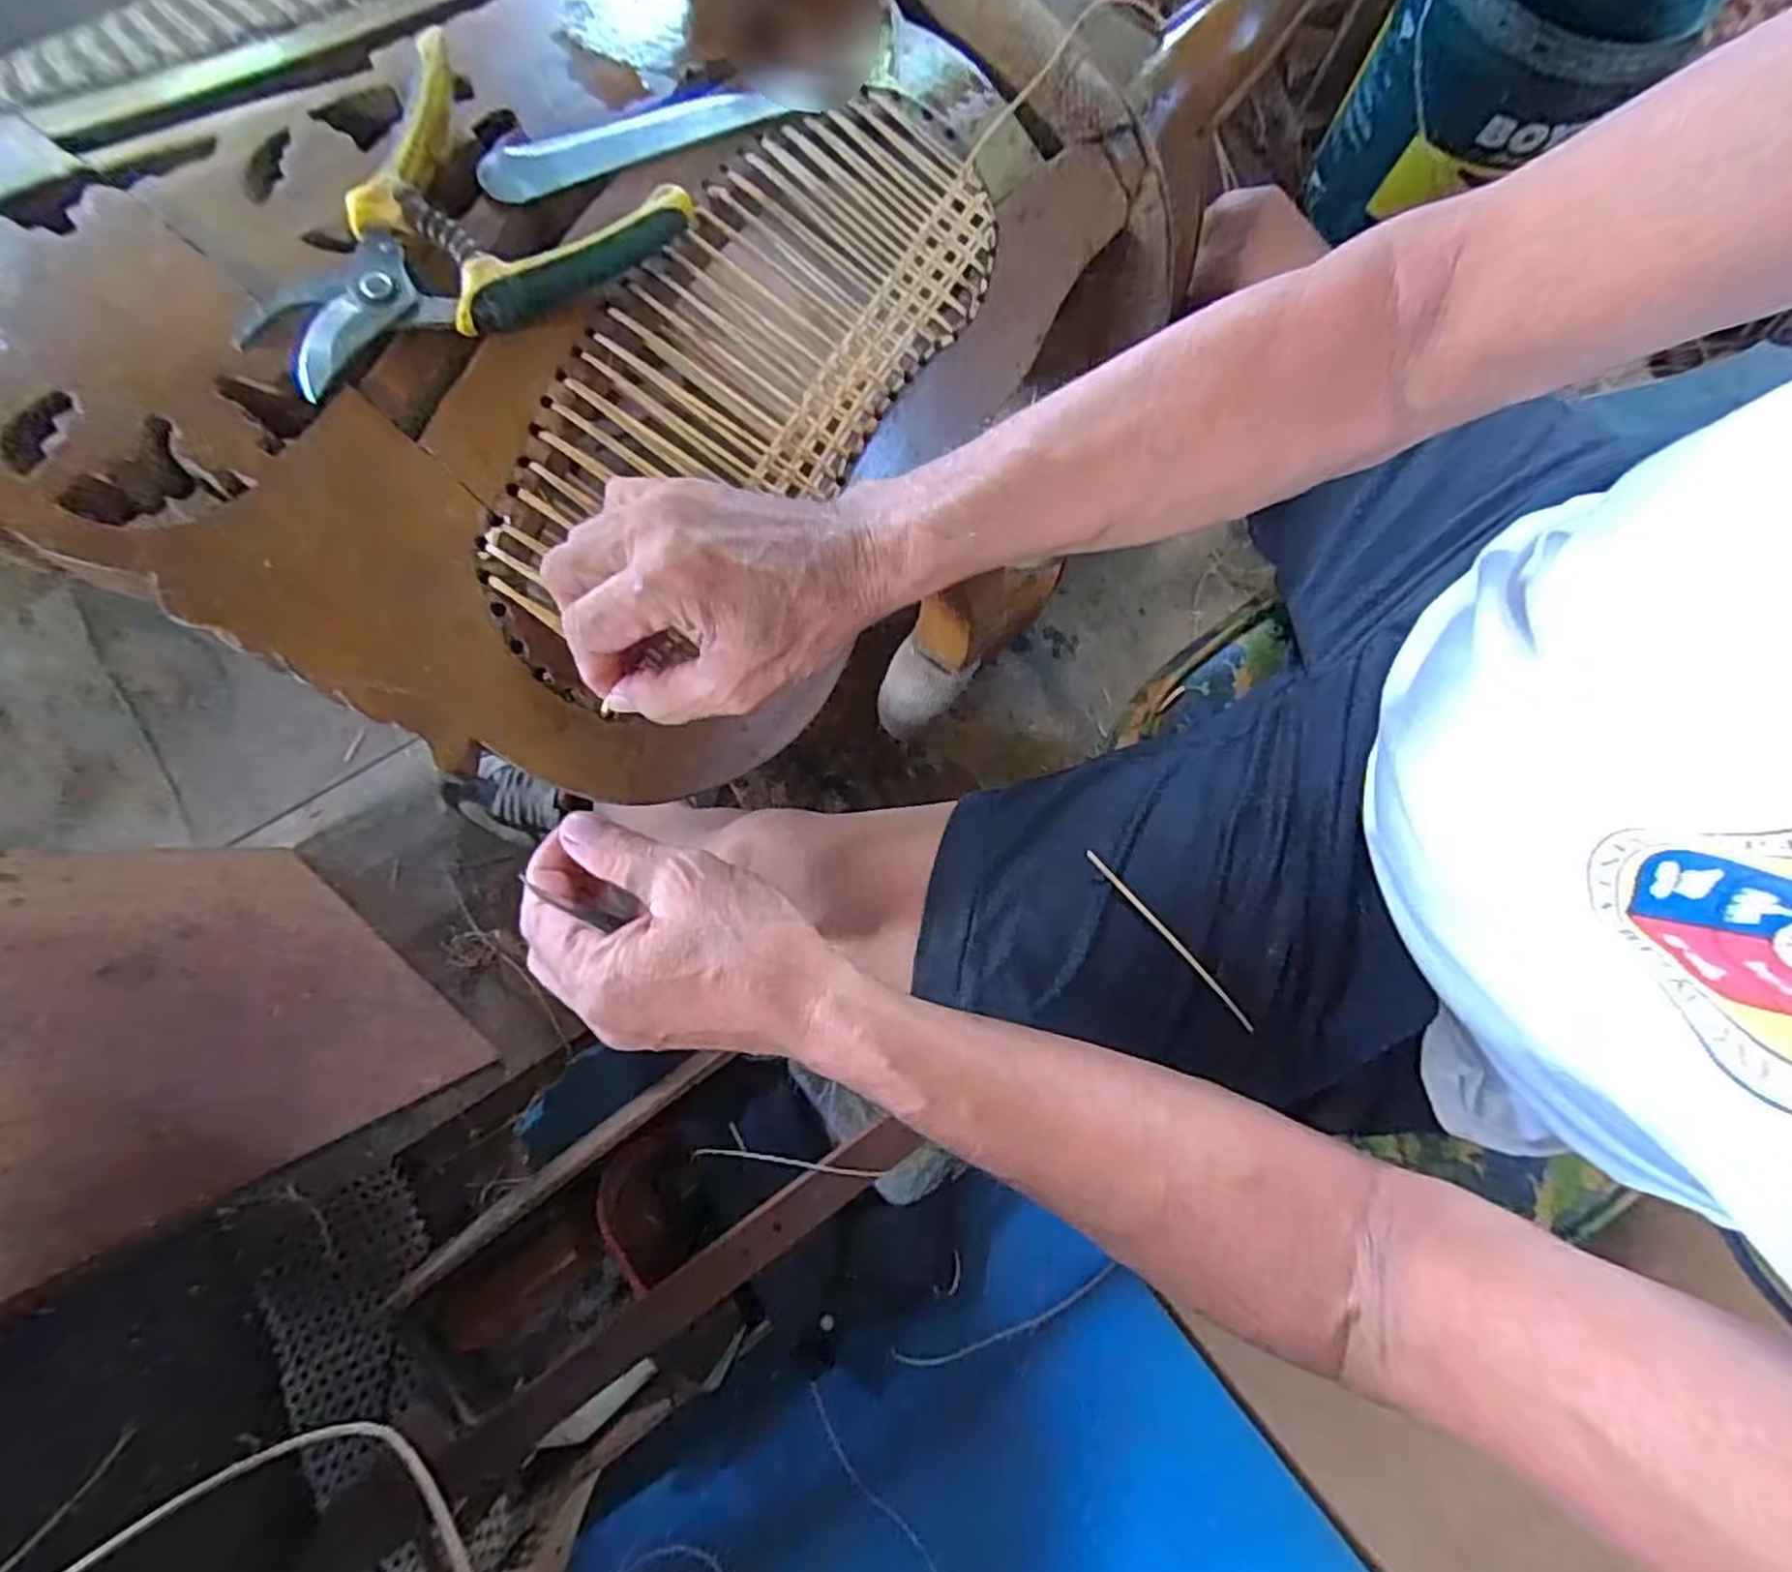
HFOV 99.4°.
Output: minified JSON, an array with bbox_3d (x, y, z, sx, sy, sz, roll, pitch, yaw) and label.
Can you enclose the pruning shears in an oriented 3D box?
[{"bbox_3d":[-0.202,-0.261,0.338,0.189,0.029,0.129,-31,80,-7],"label":"pruning shears"}]

